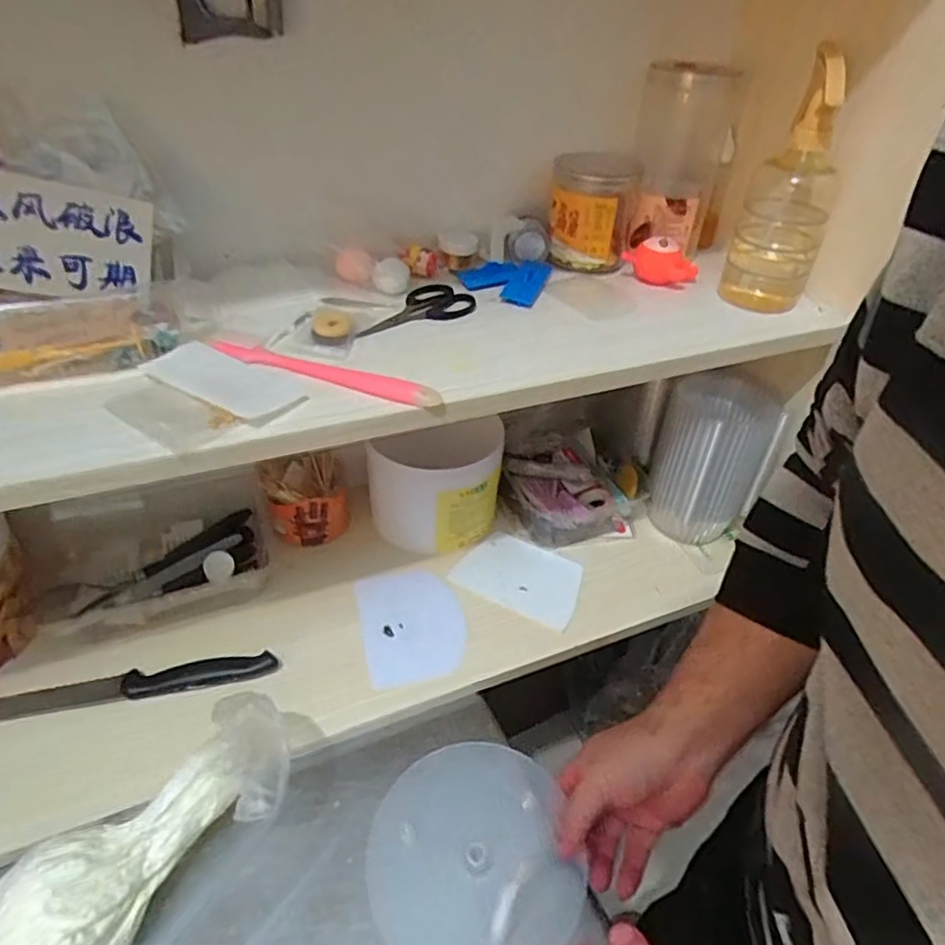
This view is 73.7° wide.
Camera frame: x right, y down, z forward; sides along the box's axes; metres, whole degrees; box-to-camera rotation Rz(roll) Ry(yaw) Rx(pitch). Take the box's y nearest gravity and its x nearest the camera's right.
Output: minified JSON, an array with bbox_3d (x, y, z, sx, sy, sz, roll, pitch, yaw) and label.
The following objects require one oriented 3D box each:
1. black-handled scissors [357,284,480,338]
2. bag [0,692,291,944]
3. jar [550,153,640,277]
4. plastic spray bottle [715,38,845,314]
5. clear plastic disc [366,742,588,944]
[{"bbox_3d":[-0.054,-0.137,0.530,0.115,0.007,0.053,-23,45,-29],"label":"black-handled scissors"},{"bbox_3d":[-0.264,0.276,0.376,0.344,0.090,0.080,-29,49,-33],"label":"bag"},{"bbox_3d":[0.114,-0.251,0.605,0.075,0.103,0.063,11,39,10],"label":"jar"},{"bbox_3d":[0.276,-0.243,0.546,0.070,0.194,0.053,21,41,21],"label":"plastic spray bottle"},{"bbox_3d":[-0.001,0.271,0.449,0.140,0.009,0.141,-9,54,-8],"label":"clear plastic disc"}]

